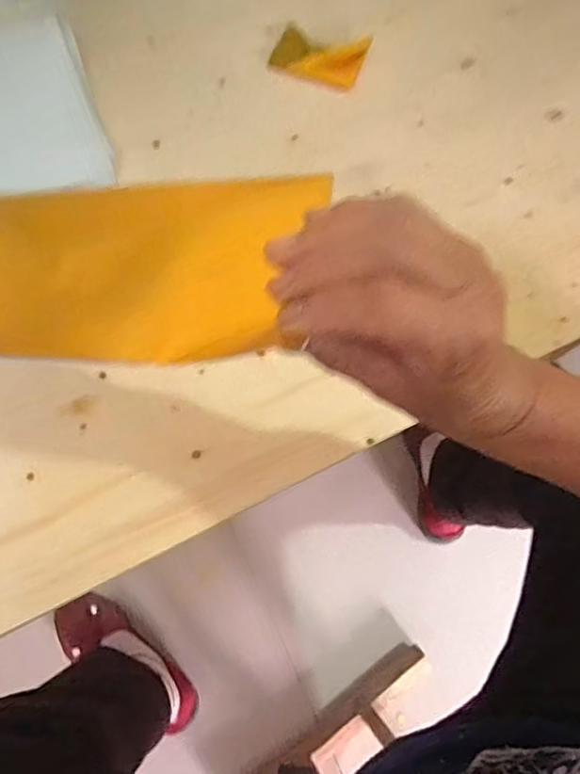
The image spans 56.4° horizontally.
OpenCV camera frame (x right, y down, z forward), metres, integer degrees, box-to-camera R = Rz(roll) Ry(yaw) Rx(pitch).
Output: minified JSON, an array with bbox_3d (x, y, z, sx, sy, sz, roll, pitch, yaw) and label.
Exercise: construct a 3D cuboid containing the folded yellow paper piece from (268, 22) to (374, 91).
[{"bbox_3d":[0.031,-0.369,0.599,0.101,0.011,0.079,19,69,5],"label":"folded yellow paper piece"}]

